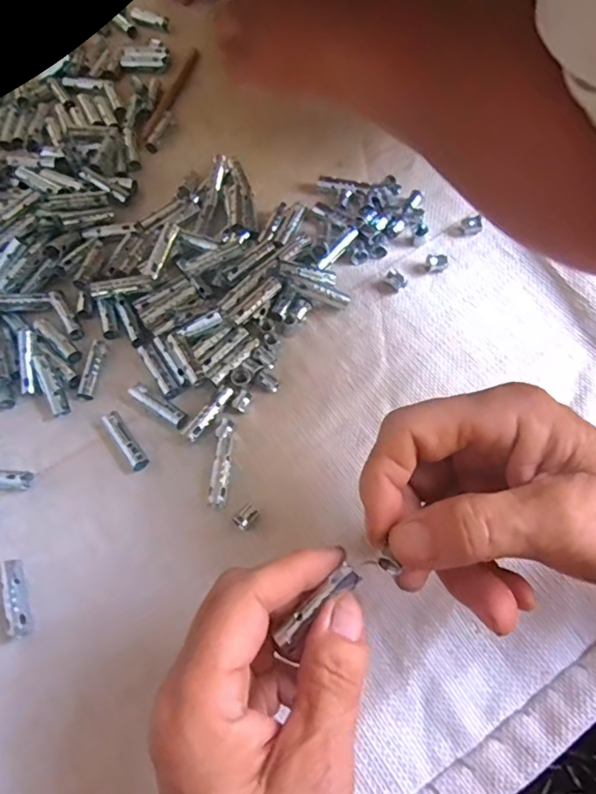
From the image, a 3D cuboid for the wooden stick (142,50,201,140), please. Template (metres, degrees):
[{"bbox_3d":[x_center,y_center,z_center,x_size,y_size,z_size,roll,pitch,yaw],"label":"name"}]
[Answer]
[{"bbox_3d":[-0.105,-0.252,0.445,0.012,0.004,0.111,14,68,9],"label":"wooden stick"}]

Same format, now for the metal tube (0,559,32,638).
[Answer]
[{"bbox_3d":[-0.143,0.102,0.275,0.009,0.011,0.038,-22,67,-6],"label":"metal tube"}]

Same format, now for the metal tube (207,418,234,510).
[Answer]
[{"bbox_3d":[-0.042,0.037,0.298,0.009,0.012,0.048,1,67,4],"label":"metal tube"}]

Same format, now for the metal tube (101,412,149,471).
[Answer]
[{"bbox_3d":[-0.099,0.025,0.310,0.010,0.010,0.039,-34,69,-11],"label":"metal tube"}]

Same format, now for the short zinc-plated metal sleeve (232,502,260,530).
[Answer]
[{"bbox_3d":[-0.028,0.063,0.285,0.010,0.008,0.013,40,75,18],"label":"short zinc-plated metal sleeve"}]

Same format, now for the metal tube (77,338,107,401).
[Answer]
[{"bbox_3d":[-0.126,-0.018,0.332,0.009,0.008,0.042,4,67,5],"label":"metal tube"}]

